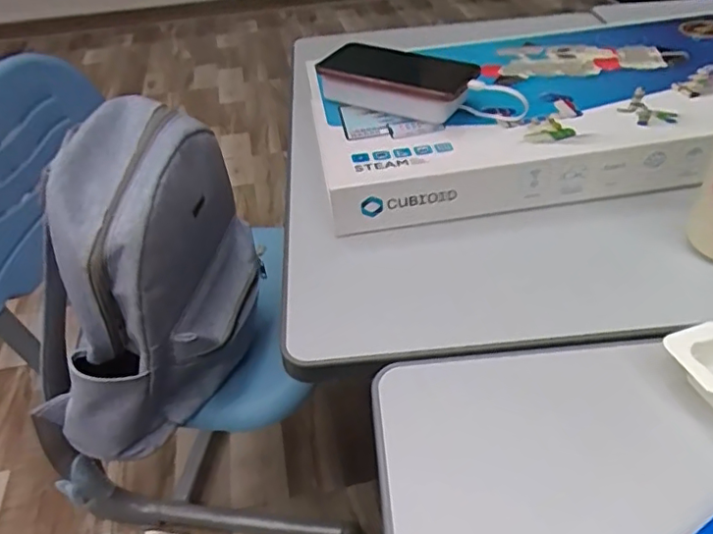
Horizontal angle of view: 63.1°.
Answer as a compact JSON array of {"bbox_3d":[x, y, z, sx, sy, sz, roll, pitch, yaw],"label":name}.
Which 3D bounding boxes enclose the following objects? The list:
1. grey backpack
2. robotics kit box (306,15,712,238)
[{"bbox_3d":[-0.232,0.010,0.650,0.162,0.330,0.266,7,42,12],"label":"grey backpack"},{"bbox_3d":[0.220,-0.187,0.639,0.532,0.054,0.310,-8,41,-4],"label":"robotics kit box"}]

